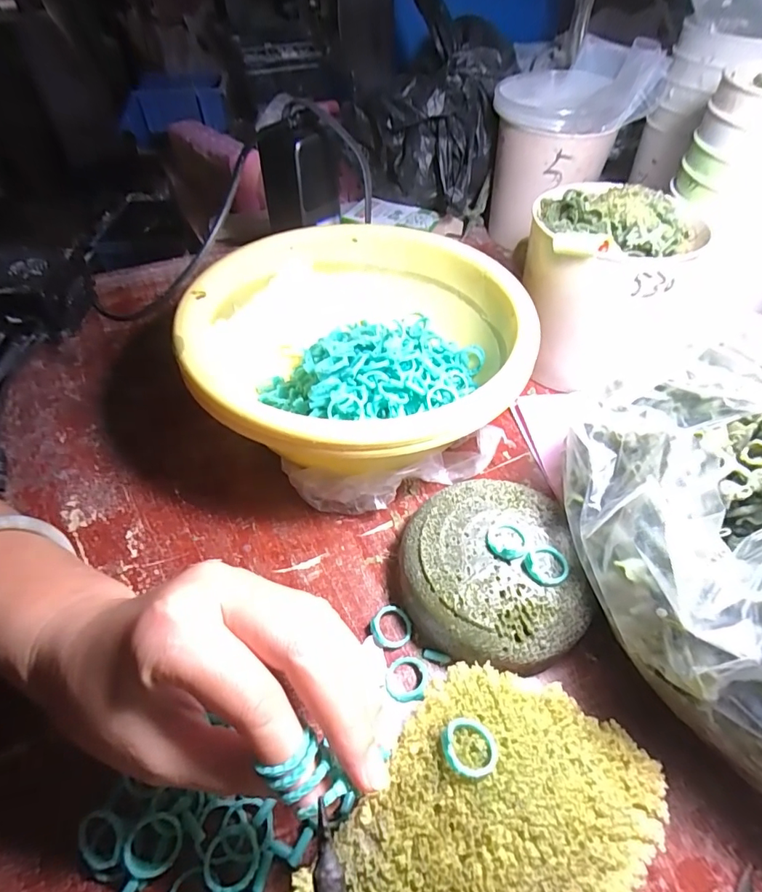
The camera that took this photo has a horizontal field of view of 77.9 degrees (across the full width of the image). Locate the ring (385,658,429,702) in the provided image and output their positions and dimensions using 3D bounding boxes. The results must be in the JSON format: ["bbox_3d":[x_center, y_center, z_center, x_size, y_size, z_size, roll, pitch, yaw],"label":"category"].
[{"bbox_3d":[0.013,0.119,0.242,0.021,0.004,0.021,0,50,0],"label":"ring"}]

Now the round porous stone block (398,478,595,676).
[{"bbox_3d":[0.059,0.071,0.262,0.092,0.039,0.099,0,50,0],"label":"round porous stone block"}]

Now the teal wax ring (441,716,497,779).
[{"bbox_3d":[0.036,0.120,0.189,0.021,0.012,0.021,-1,49,1],"label":"teal wax ring"}]

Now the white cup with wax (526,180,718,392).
[{"bbox_3d":[0.163,-0.111,0.344,0.121,0.117,0.099,11,51,9],"label":"white cup with wax"}]

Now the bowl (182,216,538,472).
[{"bbox_3d":[-0.014,-0.062,0.339,0.220,0.087,0.223,0,50,0],"label":"bowl"}]

